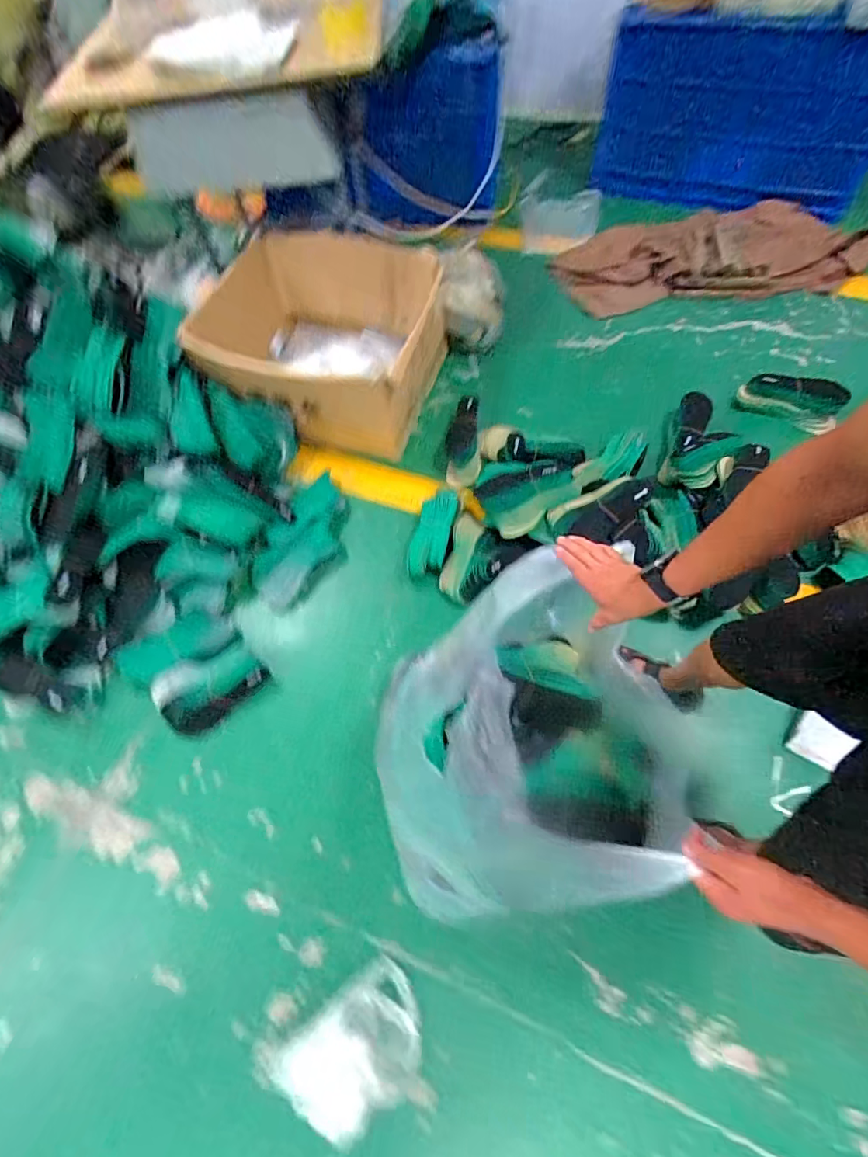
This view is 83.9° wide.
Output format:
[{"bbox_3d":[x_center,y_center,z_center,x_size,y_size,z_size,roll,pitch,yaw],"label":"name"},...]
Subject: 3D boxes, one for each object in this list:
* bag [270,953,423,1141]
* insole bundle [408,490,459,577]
[{"bbox_3d":[-0.149,0.904,0.915,0.281,0.085,0.193,-37,68,-13],"label":"bag"},{"bbox_3d":[0.006,-0.133,1.398,0.109,0.045,0.280,13,66,9],"label":"insole bundle"}]

